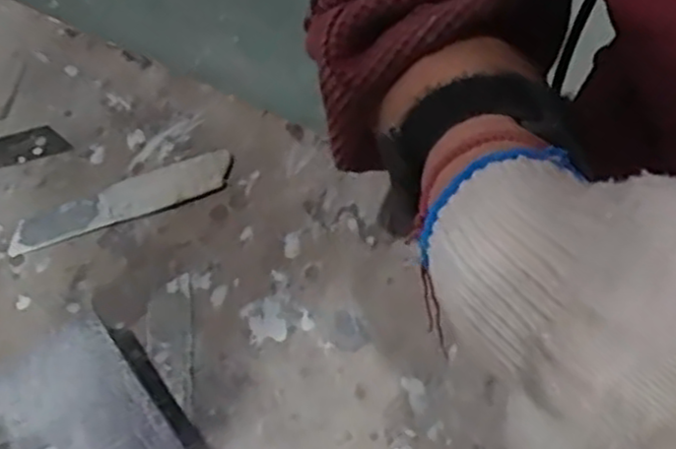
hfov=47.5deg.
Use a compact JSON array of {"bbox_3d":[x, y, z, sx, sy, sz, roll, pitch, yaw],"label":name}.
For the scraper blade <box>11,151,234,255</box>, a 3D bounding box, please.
[{"bbox_3d":[-0.098,-0.011,0.351,0.102,0.004,0.021,-19,68,-7],"label":"scraper blade"}]

